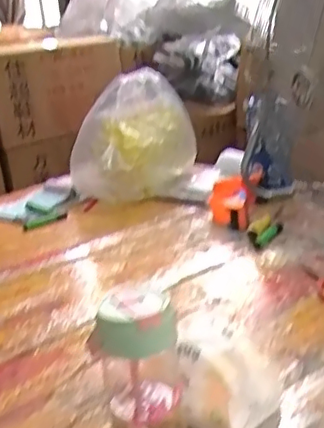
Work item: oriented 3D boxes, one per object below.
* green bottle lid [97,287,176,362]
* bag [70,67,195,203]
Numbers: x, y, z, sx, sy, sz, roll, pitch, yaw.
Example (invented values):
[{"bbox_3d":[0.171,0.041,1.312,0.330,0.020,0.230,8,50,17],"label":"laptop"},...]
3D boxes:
[{"bbox_3d":[-0.027,0.111,0.608,0.078,0.046,0.075,-6,15,2],"label":"green bottle lid"},{"bbox_3d":[-0.069,-0.205,1.665,0.334,0.318,0.207,-13,19,-20],"label":"bag"}]

